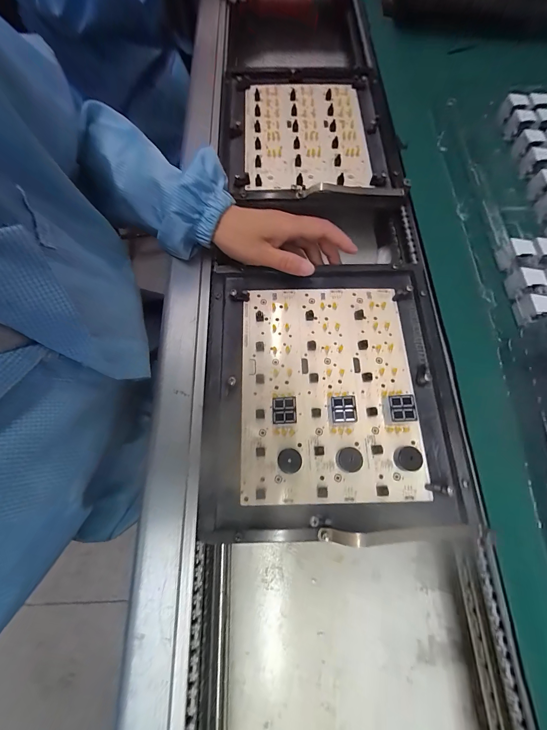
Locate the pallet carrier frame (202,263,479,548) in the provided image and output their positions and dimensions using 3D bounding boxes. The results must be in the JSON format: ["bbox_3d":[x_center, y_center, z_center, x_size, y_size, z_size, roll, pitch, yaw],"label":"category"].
[{"bbox_3d":[0.049,0.018,0.280,0.227,0.025,0.265,-2,70,1],"label":"pallet carrier frame"}]

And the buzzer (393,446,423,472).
[{"bbox_3d":[0.120,0.084,0.259,0.020,0.012,0.020,0,70,-1],"label":"buzzer"}]

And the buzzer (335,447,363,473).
[{"bbox_3d":[0.067,0.084,0.257,0.021,0.013,0.021,0,70,-1],"label":"buzzer"}]

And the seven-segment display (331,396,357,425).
[{"bbox_3d":[0.063,0.044,0.268,0.021,0.021,0.024,0,70,-1],"label":"seven-segment display"}]

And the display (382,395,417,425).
[{"bbox_3d":[0.116,0.041,0.268,0.021,0.023,0.024,1,70,-1],"label":"display"}]

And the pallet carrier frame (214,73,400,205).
[{"bbox_3d":[0.042,-0.320,0.402,0.223,0.026,0.242,-1,70,-1],"label":"pallet carrier frame"}]

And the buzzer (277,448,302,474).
[{"bbox_3d":[0.014,0.086,0.257,0.020,0.012,0.020,0,70,-1],"label":"buzzer"}]

